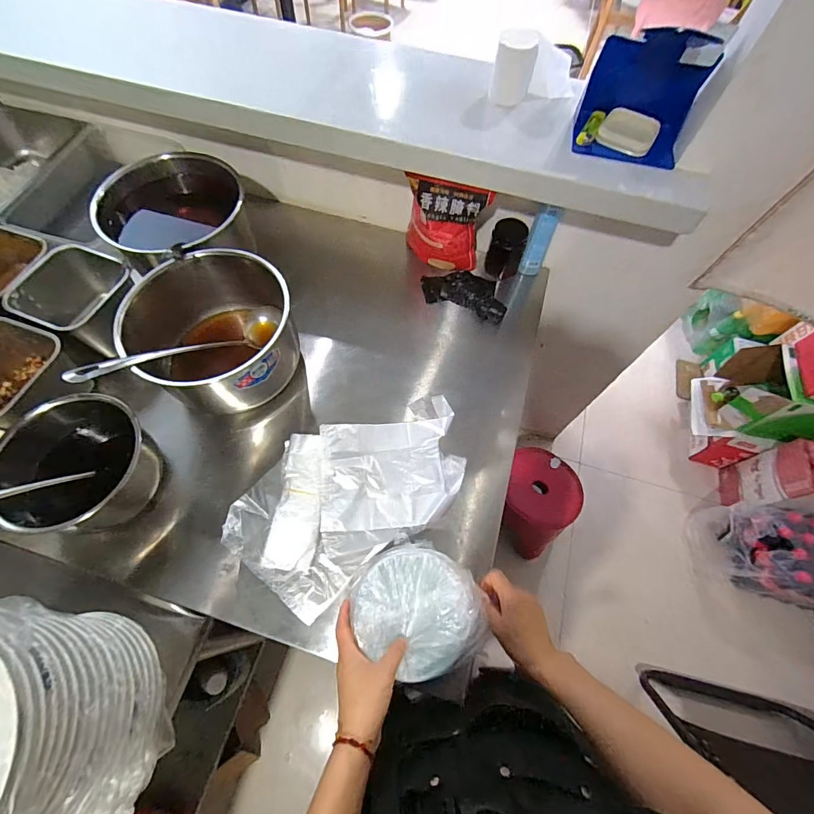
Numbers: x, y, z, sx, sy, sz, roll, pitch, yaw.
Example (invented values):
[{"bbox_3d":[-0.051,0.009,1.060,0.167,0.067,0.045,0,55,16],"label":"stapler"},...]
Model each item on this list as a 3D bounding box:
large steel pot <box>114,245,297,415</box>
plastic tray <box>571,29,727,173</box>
[{"bbox_3d":[-0.305,-0.113,0.642,0.231,0.186,0.231,1,64,-2],"label":"large steel pot"},{"bbox_3d":[0.350,-0.459,0.589,0.162,0.132,0.093,16,64,5],"label":"plastic tray"}]

